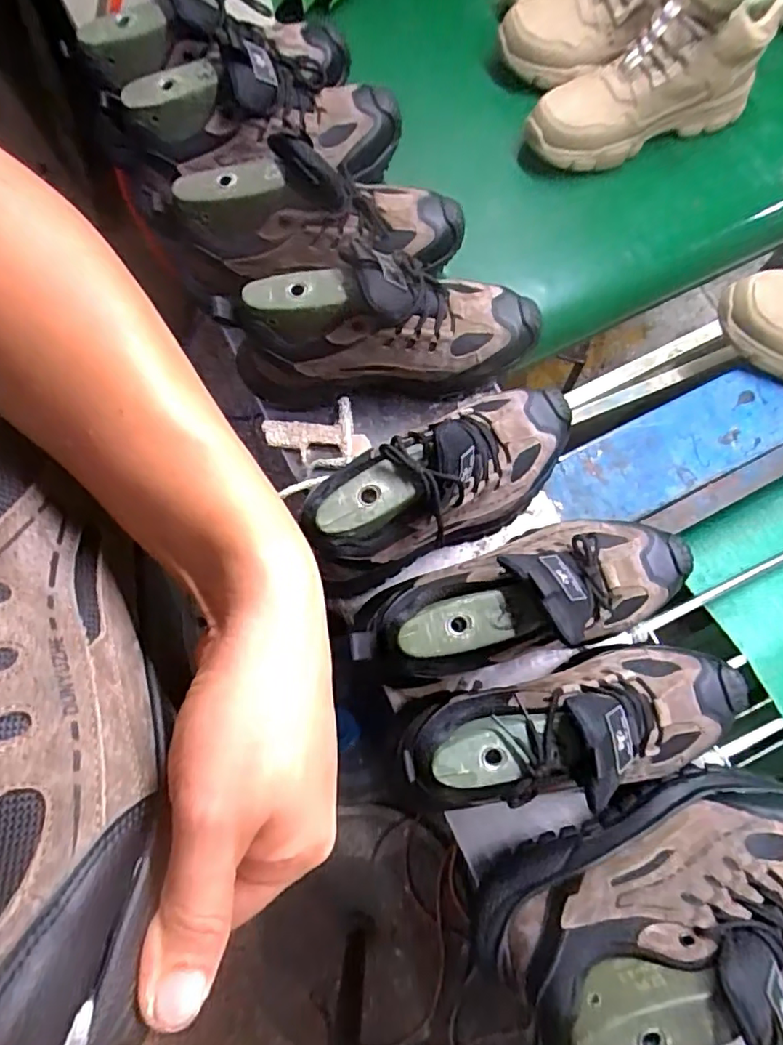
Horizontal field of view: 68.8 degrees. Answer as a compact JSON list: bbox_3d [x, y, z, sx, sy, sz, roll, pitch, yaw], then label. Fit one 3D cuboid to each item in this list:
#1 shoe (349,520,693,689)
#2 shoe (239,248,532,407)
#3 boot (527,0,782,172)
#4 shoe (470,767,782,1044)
[{"bbox_3d":[0.121,0.059,0.485,0.298,0.166,0.105,-16,78,-3],"label":"shoe"},{"bbox_3d":[0.000,-0.182,0.553,0.292,0.140,0.097,-16,78,-3],"label":"shoe"},{"bbox_3d":[0.300,-0.523,0.654,0.275,0.161,0.112,-28,79,-6],"label":"boot"},{"bbox_3d":[0.216,0.281,0.417,0.295,0.136,0.117,-24,79,-5],"label":"shoe"}]

